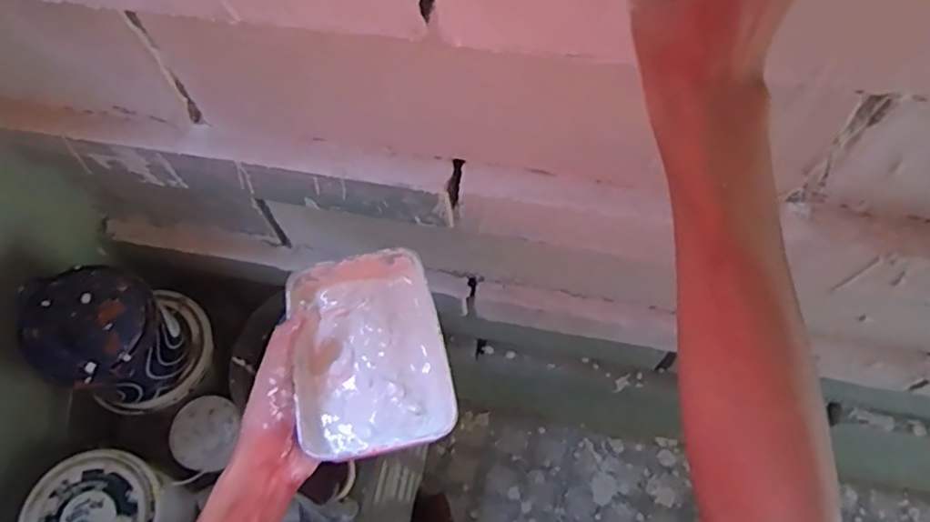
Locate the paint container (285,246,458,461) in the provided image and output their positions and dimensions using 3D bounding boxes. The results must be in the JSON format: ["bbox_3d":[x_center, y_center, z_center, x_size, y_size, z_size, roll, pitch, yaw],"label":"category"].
[{"bbox_3d":[-0.075,0.073,0.478,0.112,0.047,0.161,-15,64,-4],"label":"paint container"}]

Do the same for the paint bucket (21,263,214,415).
[{"bbox_3d":[-0.463,0.100,0.824,0.152,0.230,0.155,-1,64,2],"label":"paint bucket"}]

